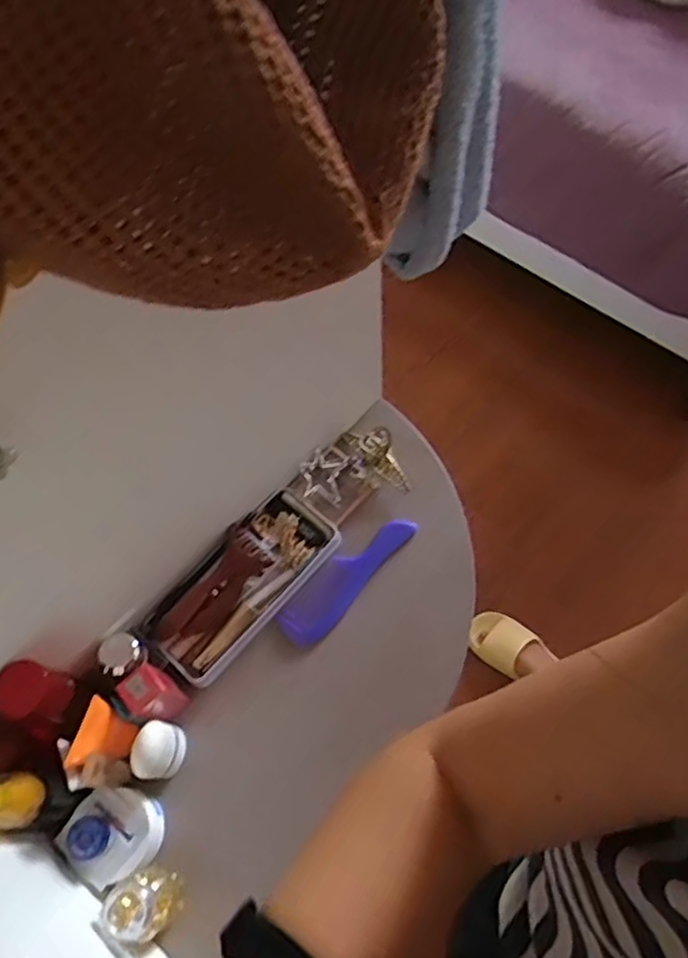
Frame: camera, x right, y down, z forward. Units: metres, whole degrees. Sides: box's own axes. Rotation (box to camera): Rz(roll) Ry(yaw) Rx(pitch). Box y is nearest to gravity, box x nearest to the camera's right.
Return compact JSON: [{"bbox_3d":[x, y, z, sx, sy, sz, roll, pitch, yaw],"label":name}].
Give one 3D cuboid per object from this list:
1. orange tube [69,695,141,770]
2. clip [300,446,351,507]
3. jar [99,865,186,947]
[{"bbox_3d":[-0.222,0.242,0.622,0.026,0.079,0.058,10,65,8],"label":"orange tube"},{"bbox_3d":[-0.025,-0.005,0.783,0.055,0.021,0.064,18,66,-12],"label":"clip"},{"bbox_3d":[-0.176,0.380,0.587,0.049,0.082,0.049,-1,64,2],"label":"jar"}]

